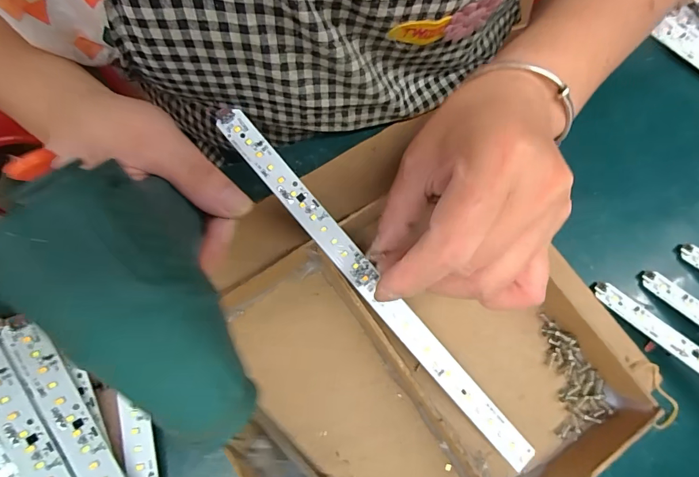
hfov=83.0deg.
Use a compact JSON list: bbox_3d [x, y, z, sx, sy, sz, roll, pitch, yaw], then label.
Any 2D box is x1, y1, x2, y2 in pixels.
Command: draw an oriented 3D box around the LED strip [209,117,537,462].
[{"bbox_3d":[0.017,0.032,0.246,0.016,0.007,0.279,-42,92,-14],"label":"LED strip"}]

